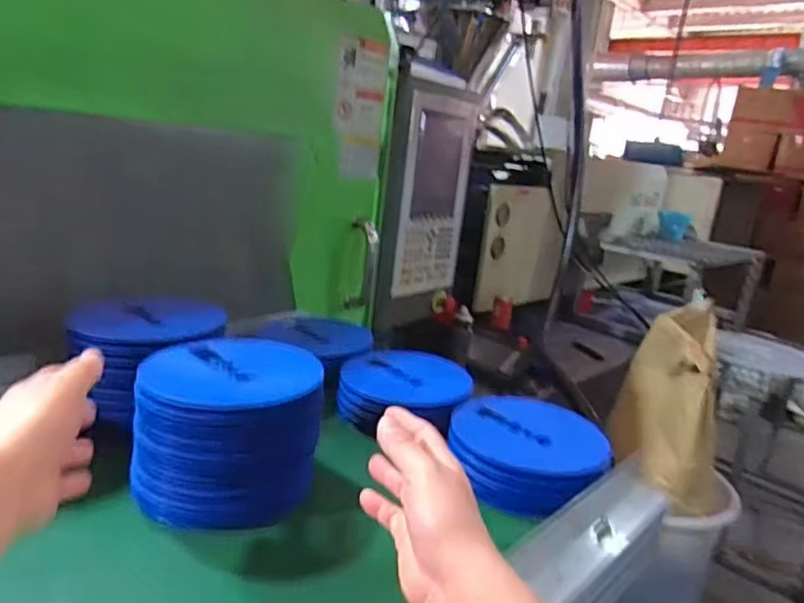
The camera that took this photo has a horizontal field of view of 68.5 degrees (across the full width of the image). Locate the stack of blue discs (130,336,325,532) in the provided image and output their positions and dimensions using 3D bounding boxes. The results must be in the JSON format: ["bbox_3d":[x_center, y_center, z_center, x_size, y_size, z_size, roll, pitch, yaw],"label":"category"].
[{"bbox_3d":[-0.179,0.116,0.592,0.182,0.107,0.179,1,16,-21],"label":"stack of blue discs"}]

